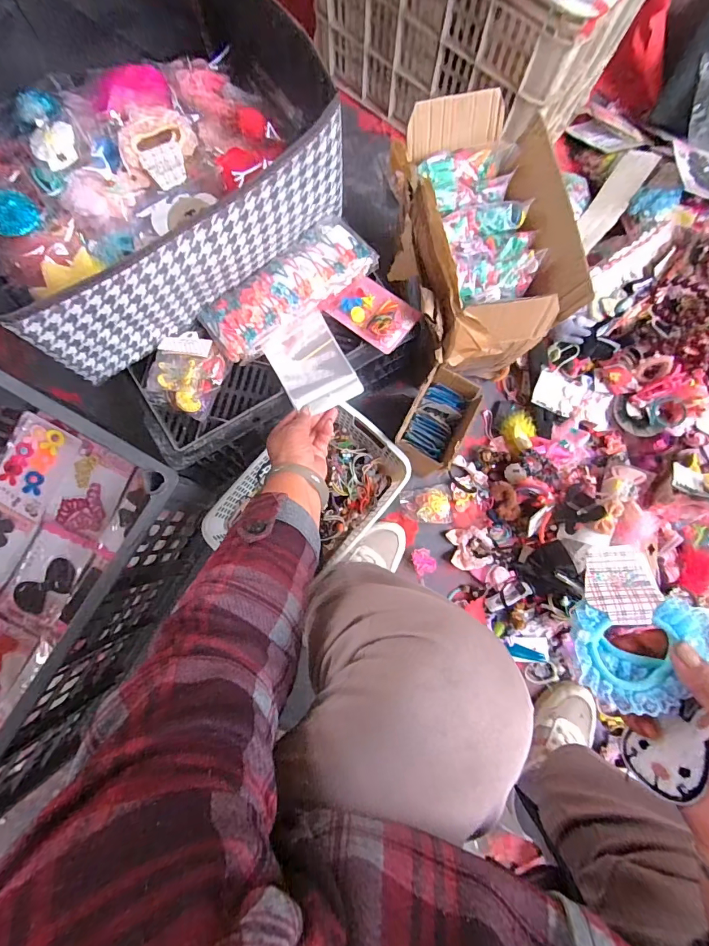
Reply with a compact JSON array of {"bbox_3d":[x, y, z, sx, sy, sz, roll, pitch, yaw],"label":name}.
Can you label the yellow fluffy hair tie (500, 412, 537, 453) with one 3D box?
[{"bbox_3d":[0.291,-0.074,0.717,0.059,0.034,0.067,-19,83,-5],"label":"yellow fluffy hair tie"}]

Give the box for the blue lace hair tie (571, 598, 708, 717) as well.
[{"bbox_3d":[0.187,0.117,0.269,0.082,0.024,0.065,-7,75,14],"label":"blue lace hair tie"}]

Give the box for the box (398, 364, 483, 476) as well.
[{"bbox_3d":[0.127,-0.077,0.683,0.087,0.100,0.153,29,82,2],"label":"box"}]

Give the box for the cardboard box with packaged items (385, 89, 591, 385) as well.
[{"bbox_3d":[0.178,-0.333,0.619,0.202,0.185,0.347,-7,82,-3],"label":"cardboard box with packaged items"}]

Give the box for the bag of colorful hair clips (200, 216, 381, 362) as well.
[{"bbox_3d":[-0.085,-0.239,0.538,0.232,0.041,0.088,-38,85,-7],"label":"bag of colorful hair clips"}]

